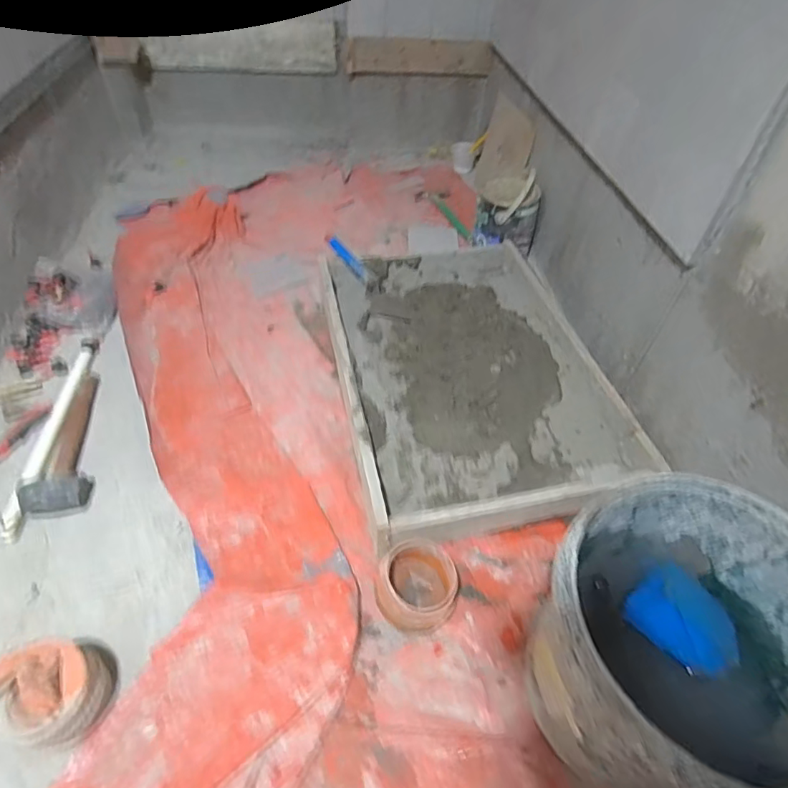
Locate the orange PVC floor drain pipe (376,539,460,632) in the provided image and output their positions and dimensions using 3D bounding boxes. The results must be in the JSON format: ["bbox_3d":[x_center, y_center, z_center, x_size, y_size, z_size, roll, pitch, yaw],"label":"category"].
[{"bbox_3d":[0.034,0.290,0.769,0.111,0.096,0.121,2,49,-2],"label":"orange PVC floor drain pipe"}]

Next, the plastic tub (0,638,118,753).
[{"bbox_3d":[-0.448,0.383,0.663,0.123,0.111,0.130,2,49,-2],"label":"plastic tub"}]

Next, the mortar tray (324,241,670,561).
[{"bbox_3d":[0.146,-0.069,1.099,0.522,0.092,0.764,-7,50,-10],"label":"mortar tray"}]

